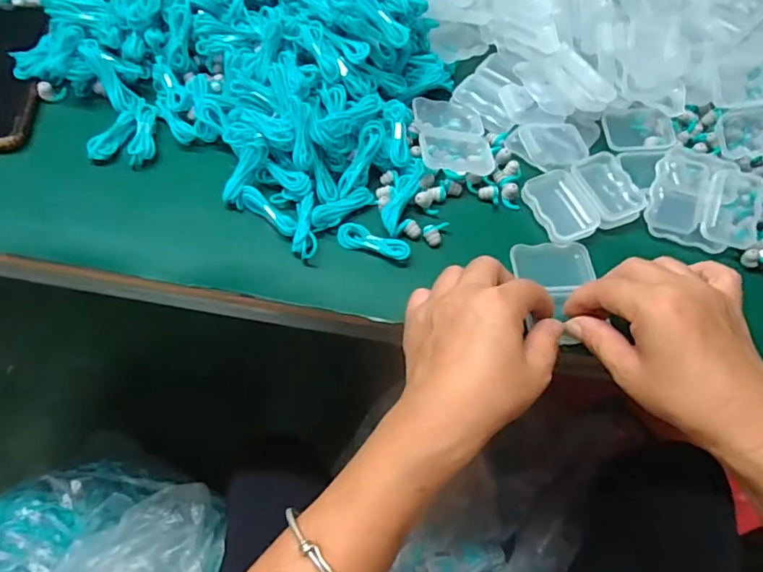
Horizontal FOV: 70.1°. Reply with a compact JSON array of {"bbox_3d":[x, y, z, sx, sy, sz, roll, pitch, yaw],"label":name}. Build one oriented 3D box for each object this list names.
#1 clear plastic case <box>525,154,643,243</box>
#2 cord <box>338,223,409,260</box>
[{"bbox_3d":[0.150,-0.066,0.410,0.077,0.017,0.060,-20,65,-15],"label":"clear plastic case"},{"bbox_3d":[-0.006,-0.030,0.380,0.052,0.011,0.015,16,61,4],"label":"cord"}]

